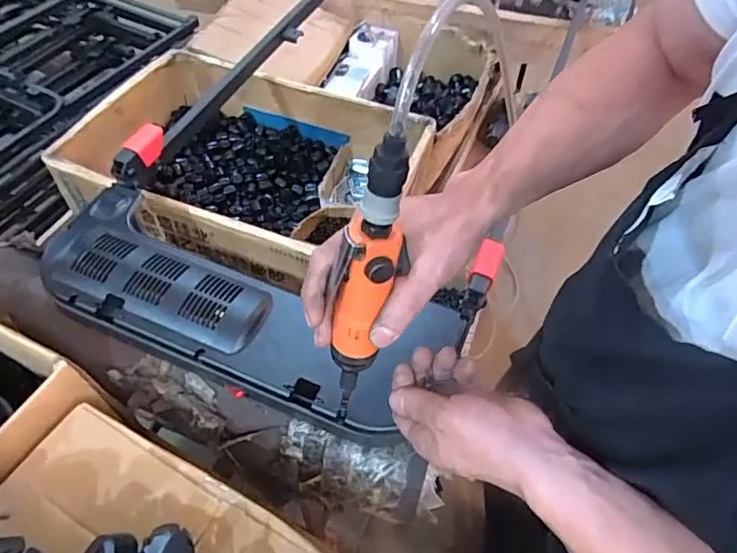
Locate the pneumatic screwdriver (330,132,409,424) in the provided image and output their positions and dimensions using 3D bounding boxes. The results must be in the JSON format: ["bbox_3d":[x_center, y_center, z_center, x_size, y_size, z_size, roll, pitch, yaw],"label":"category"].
[{"bbox_3d":[-0.002,0.013,0.389,0.035,0.254,0.035,26,42,16],"label":"pneumatic screwdriver"}]

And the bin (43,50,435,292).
[{"bbox_3d":[-0.200,-0.165,0.883,0.511,0.157,0.373,23,56,14],"label":"bin"}]

